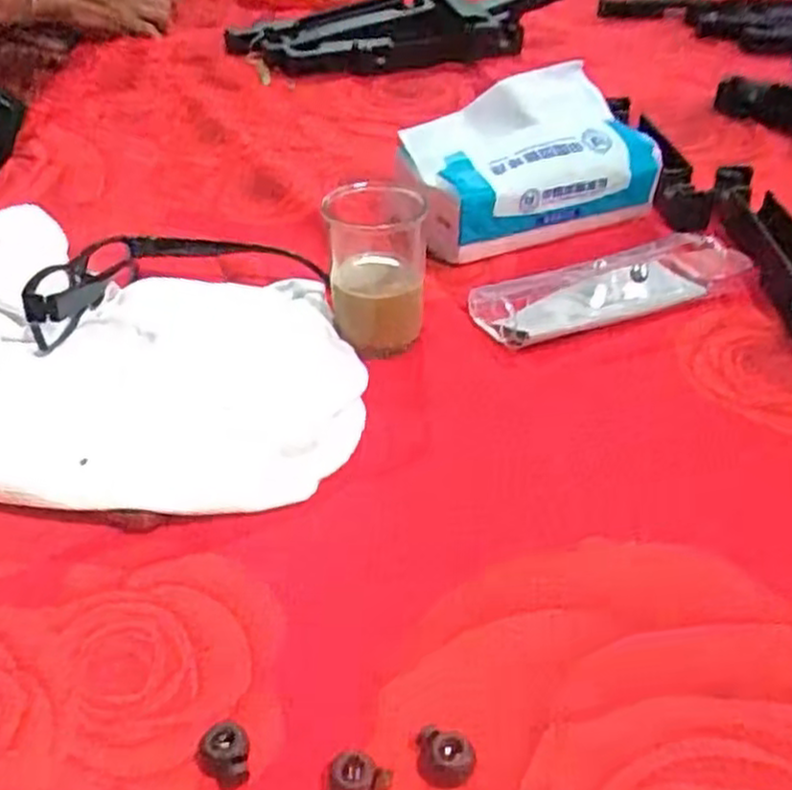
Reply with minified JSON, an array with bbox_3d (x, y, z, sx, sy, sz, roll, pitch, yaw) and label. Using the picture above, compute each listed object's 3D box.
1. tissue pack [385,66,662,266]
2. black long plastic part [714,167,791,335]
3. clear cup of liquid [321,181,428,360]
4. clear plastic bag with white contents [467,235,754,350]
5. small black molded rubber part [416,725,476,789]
[{"bbox_3d":[0.086,-0.155,0.509,0.160,0.086,0.078,-16,41,-17],"label":"tissue pack"},{"bbox_3d":[0.226,-0.087,0.460,0.034,0.027,0.180,0,39,2],"label":"black long plastic part"},{"bbox_3d":[-0.010,-0.065,0.407,0.051,0.077,0.046,-2,39,0],"label":"clear cup of liquid"},{"bbox_3d":[0.127,-0.065,0.444,0.162,0.024,0.049,-15,41,-16],"label":"clear plastic bag with white contents"},{"bbox_3d":[0.015,0.114,0.242,0.019,0.011,0.014,18,43,23],"label":"small black molded rubber part"}]

